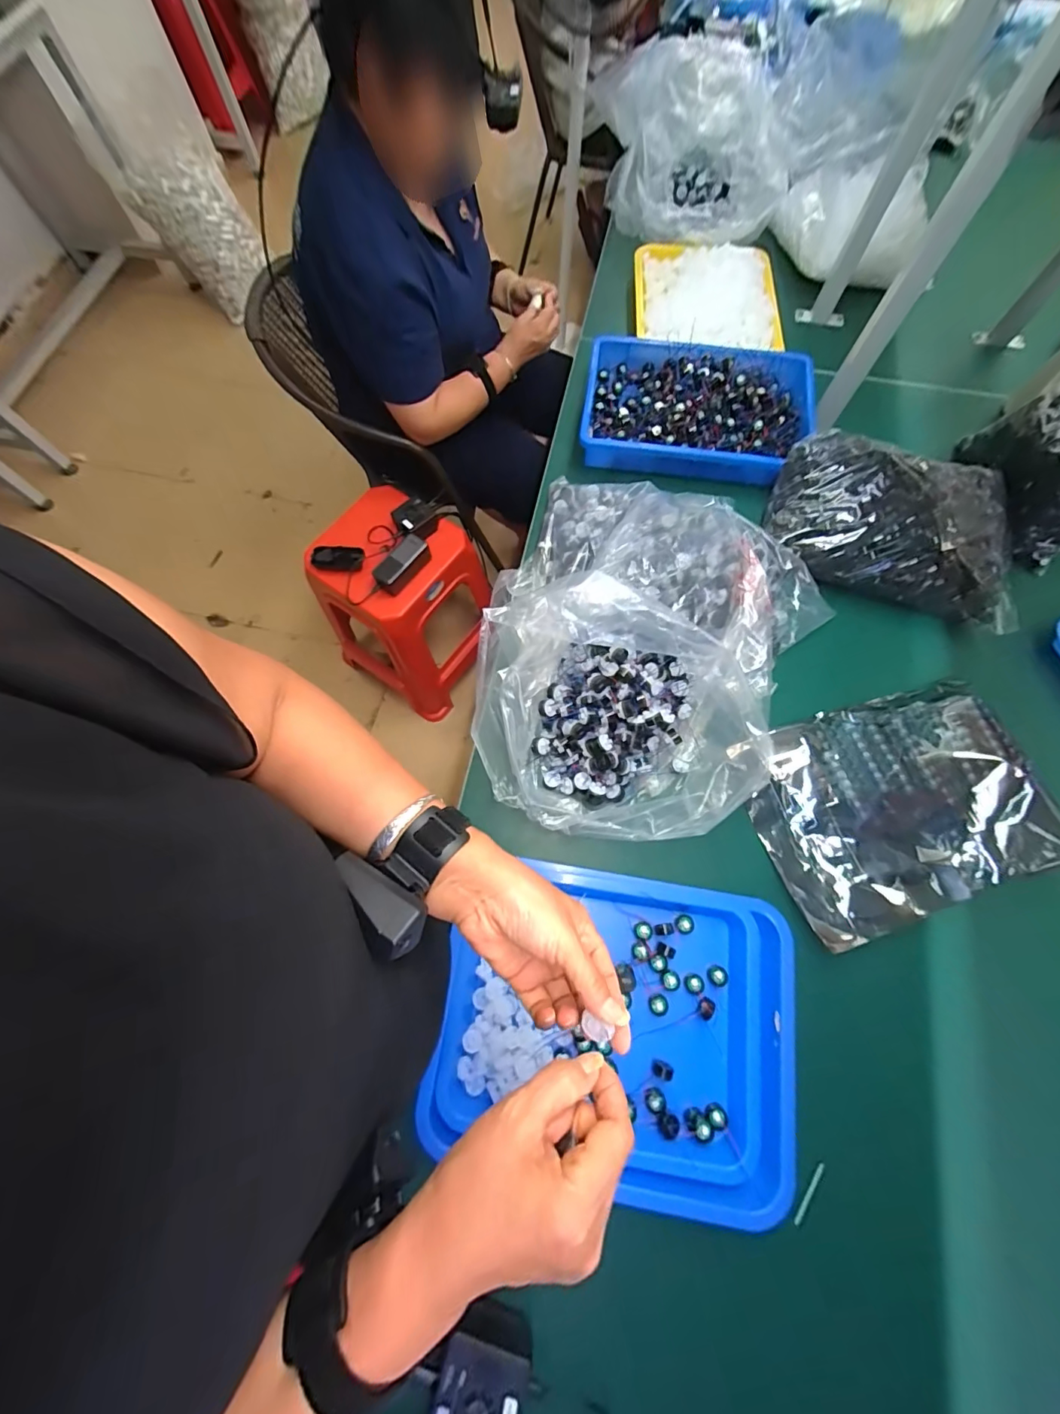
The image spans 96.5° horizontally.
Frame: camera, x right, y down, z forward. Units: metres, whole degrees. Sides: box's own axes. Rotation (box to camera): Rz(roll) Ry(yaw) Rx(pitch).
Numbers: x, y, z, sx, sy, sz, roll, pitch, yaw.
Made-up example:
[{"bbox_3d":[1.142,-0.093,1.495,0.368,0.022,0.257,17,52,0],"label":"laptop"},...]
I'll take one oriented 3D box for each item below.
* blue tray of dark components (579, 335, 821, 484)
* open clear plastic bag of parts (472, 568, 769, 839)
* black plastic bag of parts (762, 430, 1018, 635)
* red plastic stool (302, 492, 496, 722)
[{"bbox_3d":[0.278,-0.501,0.792,0.367,0.065,0.255,9,72,4],"label":"blue tray of dark components"},{"bbox_3d":[0.107,0.015,0.557,0.349,0.162,0.259,10,72,4],"label":"open clear plastic bag of parts"},{"bbox_3d":[0.532,-0.270,0.678,0.344,0.079,0.214,17,72,6],"label":"black plastic bag of parts"},{"bbox_3d":[-0.326,-0.263,1.253,0.351,0.486,0.351,33,75,11],"label":"red plastic stool"}]

